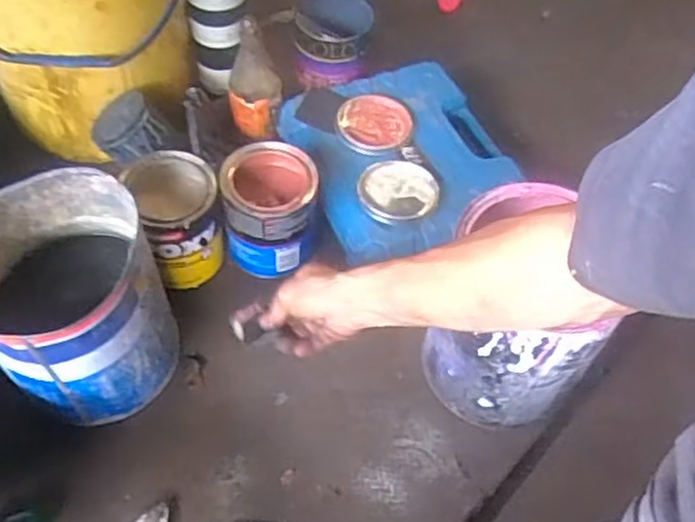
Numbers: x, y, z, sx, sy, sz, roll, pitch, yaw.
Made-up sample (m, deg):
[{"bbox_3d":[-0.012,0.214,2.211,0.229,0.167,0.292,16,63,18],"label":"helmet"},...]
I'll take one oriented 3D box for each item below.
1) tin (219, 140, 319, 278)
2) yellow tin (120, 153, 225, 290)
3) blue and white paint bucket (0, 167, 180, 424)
[{"bbox_3d":[-0.087,-0.056,0.780,0.099,0.118,0.098,2,55,-3],"label":"tin"},{"bbox_3d":[-0.188,-0.045,0.768,0.095,0.127,0.099,-20,59,-18],"label":"yellow tin"},{"bbox_3d":[-0.261,0.044,0.658,0.156,0.200,0.164,2,55,-3],"label":"blue and white paint bucket"}]

